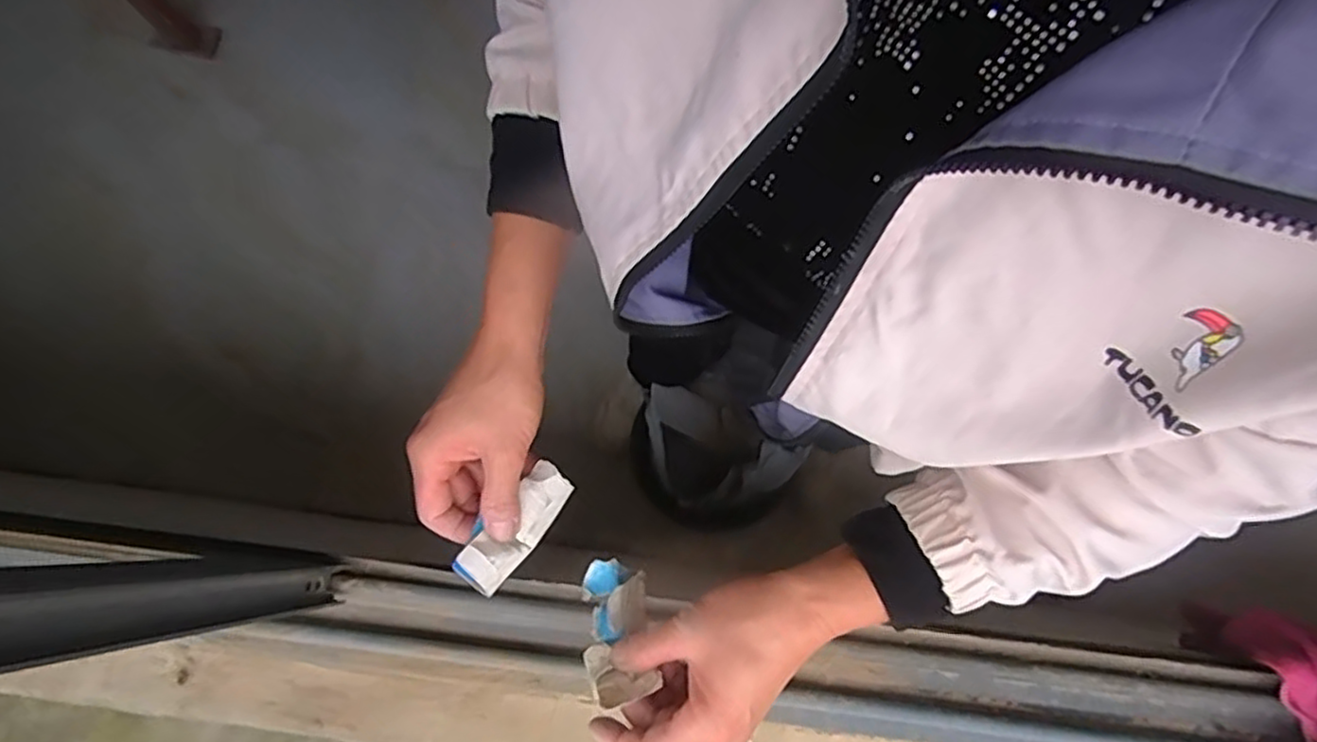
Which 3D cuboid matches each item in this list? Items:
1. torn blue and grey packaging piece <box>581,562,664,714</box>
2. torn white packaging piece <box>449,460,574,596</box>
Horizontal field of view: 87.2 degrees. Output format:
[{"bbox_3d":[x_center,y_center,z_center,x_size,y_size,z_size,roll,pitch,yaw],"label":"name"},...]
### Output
[{"bbox_3d":[-0.025,0.164,0.431,0.043,0.034,0.086,-4,52,0],"label":"torn blue and grey packaging piece"},{"bbox_3d":[-0.091,0.100,0.442,0.035,0.010,0.087,53,58,-22],"label":"torn white packaging piece"}]

